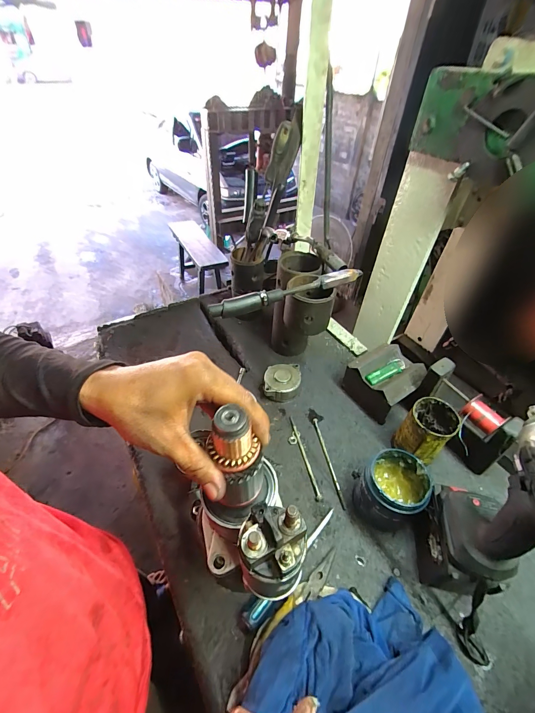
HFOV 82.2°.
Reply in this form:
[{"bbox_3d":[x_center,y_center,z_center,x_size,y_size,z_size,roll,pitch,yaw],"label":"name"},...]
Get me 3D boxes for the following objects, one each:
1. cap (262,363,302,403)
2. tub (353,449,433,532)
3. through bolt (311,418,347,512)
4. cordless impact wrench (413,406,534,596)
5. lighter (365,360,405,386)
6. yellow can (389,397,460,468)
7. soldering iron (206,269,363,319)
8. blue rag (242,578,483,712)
[{"bbox_3d":[0.031,0.056,0.660,0.076,0.042,0.074,1,45,-1],"label":"cap"},{"bbox_3d":[0.190,0.210,0.475,0.089,0.101,0.084,1,45,-1],"label":"tub"},{"bbox_3d":[0.112,0.188,0.562,0.010,0.005,0.170,-7,46,-10],"label":"through bolt"},{"bbox_3d":[0.256,0.196,0.357,0.074,0.292,0.149,13,46,10],"label":"cordless impact wrench"},{"bbox_3d":[0.235,0.031,0.604,0.084,0.013,0.023,-25,50,-9],"label":"lighter"},{"bbox_3d":[0.275,0.136,0.543,0.080,0.115,0.070,-33,55,-30],"label":"yellow can"},{"bbox_3d":[0.037,-0.107,0.524,0.273,0.036,0.024,-14,48,-16],"label":"soldering iron"},{"bbox_3d":[0.105,0.359,0.311,0.221,0.096,0.186,-12,47,-15],"label":"blue rag"}]

